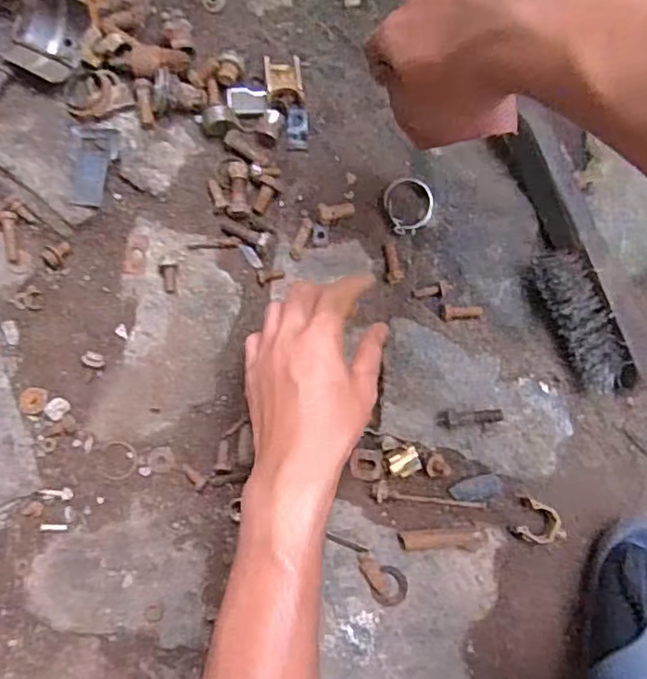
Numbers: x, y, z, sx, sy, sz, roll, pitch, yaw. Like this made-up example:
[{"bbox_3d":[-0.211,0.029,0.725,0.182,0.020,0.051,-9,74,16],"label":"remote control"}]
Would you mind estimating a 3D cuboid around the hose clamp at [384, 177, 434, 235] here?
[{"bbox_3d":[0.066,-0.103,0.478,0.037,0.006,0.044,-5,86,-5],"label":"hose clamp"}]

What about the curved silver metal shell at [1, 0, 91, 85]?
[{"bbox_3d":[-0.210,-0.231,0.467,0.054,0.020,0.062,21,84,-3],"label":"curved silver metal shell"}]

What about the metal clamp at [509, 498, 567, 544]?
[{"bbox_3d":[0.164,0.140,0.467,0.035,0.015,0.030,24,84,-2],"label":"metal clamp"}]

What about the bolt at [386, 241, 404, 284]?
[{"bbox_3d":[0.054,-0.058,0.473,0.013,0.007,0.032,-3,86,-5],"label":"bolt"}]

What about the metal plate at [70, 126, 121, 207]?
[{"bbox_3d":[-0.171,-0.129,0.461,0.033,0.004,0.058,2,85,-4],"label":"metal plate"}]

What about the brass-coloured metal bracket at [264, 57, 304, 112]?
[{"bbox_3d":[-0.030,-0.198,0.480,0.028,0.018,0.041,-6,86,-5],"label":"brass-coloured metal bracket"}]

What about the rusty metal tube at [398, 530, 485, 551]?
[{"bbox_3d":[0.086,0.148,0.455,0.063,0.010,0.014,2,85,-4],"label":"rusty metal tube"}]

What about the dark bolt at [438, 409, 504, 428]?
[{"bbox_3d":[0.110,0.058,0.462,0.046,0.014,0.013,-4,86,-5],"label":"dark bolt"}]

